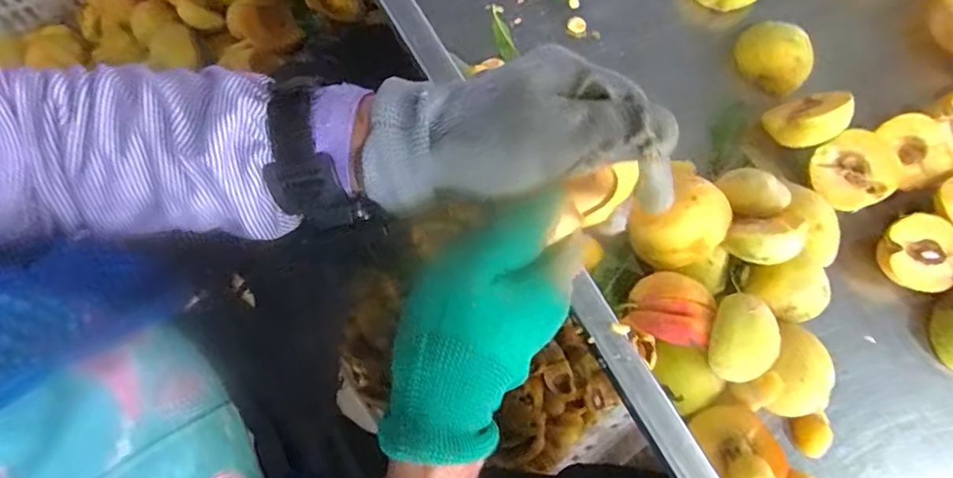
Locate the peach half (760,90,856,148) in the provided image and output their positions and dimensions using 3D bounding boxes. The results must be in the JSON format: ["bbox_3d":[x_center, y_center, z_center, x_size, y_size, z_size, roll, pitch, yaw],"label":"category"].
[{"bbox_3d":[0.259,-0.092,0.440,0.056,0.052,0.030,-33,116,-10],"label":"peach half"}]

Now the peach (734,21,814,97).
[{"bbox_3d":[0.247,-0.153,0.466,0.058,0.035,0.045,34,75,6],"label":"peach"}]

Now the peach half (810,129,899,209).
[{"bbox_3d":[0.285,-0.051,0.431,0.056,0.031,0.055,0,75,-2],"label":"peach half"}]

